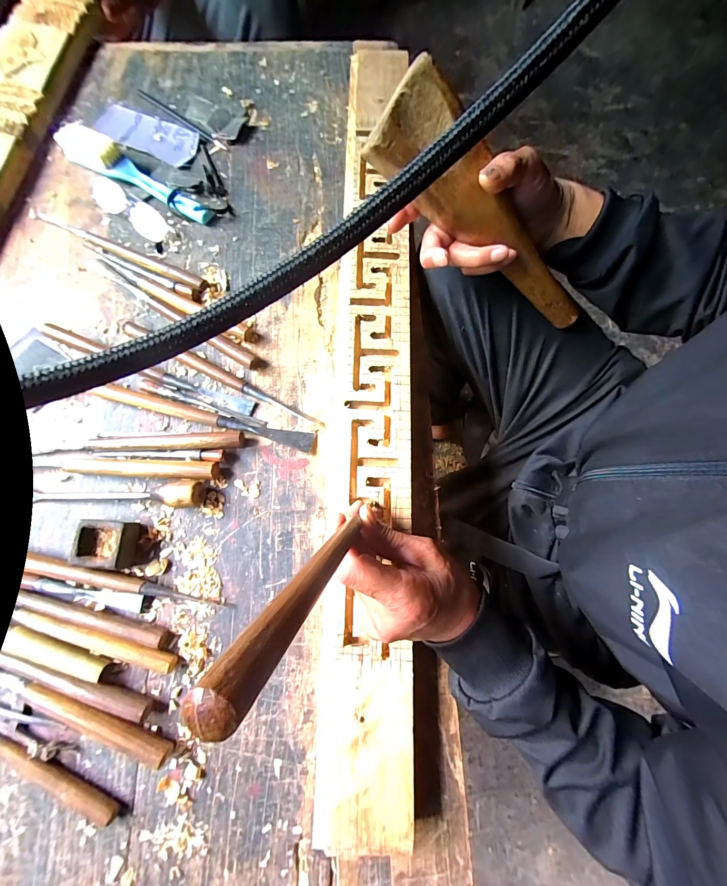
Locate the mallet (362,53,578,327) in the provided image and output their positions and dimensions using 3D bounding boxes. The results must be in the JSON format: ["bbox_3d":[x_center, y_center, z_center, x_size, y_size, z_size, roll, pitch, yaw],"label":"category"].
[{"bbox_3d":[0.125,-0.195,0.308,0.275,0.051,0.049,25,75,-30],"label":"mallet"}]

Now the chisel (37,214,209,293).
[{"bbox_3d":[-0.309,-0.241,0.415,0.250,0.014,0.022,23,78,5],"label":"chisel"}]

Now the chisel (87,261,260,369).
[{"bbox_3d":[-0.233,-0.161,0.396,0.262,0.017,0.019,32,79,6],"label":"chisel"}]

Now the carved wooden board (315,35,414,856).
[{"bbox_3d":[0.004,-0.106,0.379,0.098,0.034,0.856,1,77,-1],"label":"carved wooden board"}]

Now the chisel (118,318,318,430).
[{"bbox_3d":[-0.162,-0.078,0.379,0.256,0.015,0.017,26,78,5],"label":"chisel"}]

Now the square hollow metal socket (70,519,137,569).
[{"bbox_3d":[-0.256,0.101,0.332,0.050,0.029,0.044,3,77,0],"label":"square hollow metal socket"}]

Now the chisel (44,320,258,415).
[{"bbox_3d":[-0.244,-0.084,0.377,0.252,0.019,0.018,21,78,4],"label":"chisel"}]

